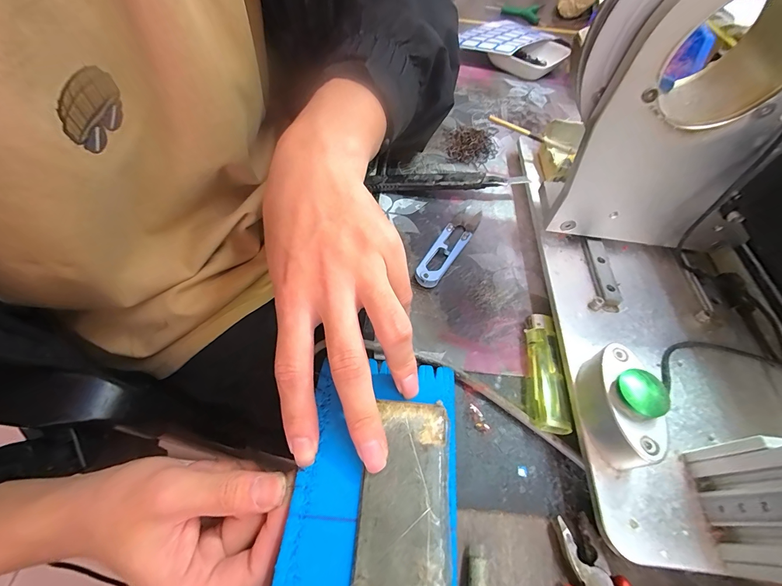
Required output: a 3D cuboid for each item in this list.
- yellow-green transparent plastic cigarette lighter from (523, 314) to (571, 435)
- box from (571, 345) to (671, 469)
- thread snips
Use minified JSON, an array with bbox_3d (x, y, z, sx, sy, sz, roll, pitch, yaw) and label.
[{"bbox_3d":[0.096,0.049,0.213,0.017,0.012,0.076,6,53,5],"label":"yellow-green transparent plastic cigarette lighter"},{"bbox_3d":[0.116,0.057,0.171,0.024,0.041,0.054,-1,56,-5],"label":"box"},{"bbox_3d":[0.048,-0.041,0.274,0.022,0.013,0.102,29,59,15],"label":"thread snips"}]

